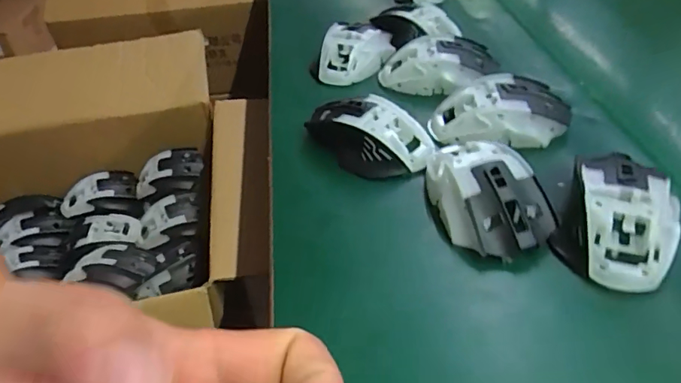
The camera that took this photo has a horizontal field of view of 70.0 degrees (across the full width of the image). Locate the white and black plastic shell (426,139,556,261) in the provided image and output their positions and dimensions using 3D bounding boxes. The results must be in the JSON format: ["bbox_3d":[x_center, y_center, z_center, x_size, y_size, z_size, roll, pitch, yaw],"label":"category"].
[{"bbox_3d":[0.102,-0.002,0.346,0.064,0.040,0.104,-12,42,-8],"label":"white and black plastic shell"}]

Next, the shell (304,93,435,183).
[{"bbox_3d":[0.023,-0.052,0.407,0.104,0.032,0.064,18,47,24],"label":"shell"}]

